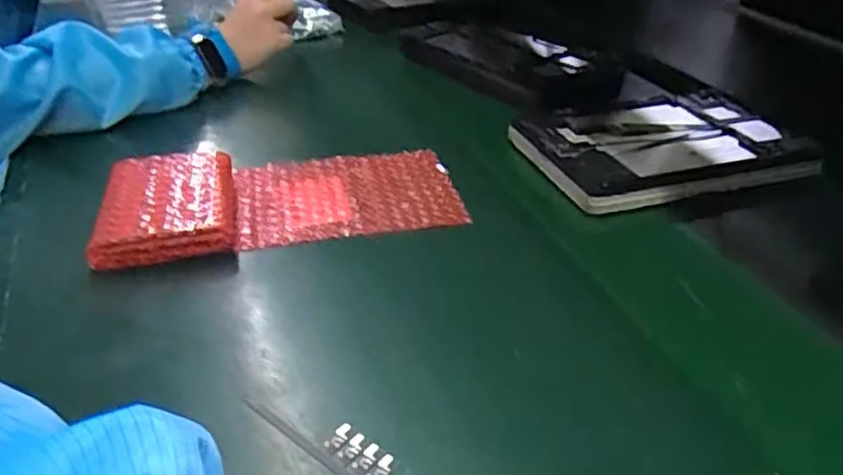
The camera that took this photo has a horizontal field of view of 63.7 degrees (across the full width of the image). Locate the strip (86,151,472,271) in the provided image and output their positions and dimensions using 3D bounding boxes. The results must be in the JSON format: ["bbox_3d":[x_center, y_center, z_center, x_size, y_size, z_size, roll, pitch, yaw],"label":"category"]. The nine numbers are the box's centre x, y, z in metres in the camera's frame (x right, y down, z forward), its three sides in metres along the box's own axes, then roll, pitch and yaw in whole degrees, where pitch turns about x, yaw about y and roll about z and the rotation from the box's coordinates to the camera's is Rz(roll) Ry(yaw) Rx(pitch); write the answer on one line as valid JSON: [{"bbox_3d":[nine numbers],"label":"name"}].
[{"bbox_3d":[-0.108,-0.036,0.538,0.270,0.032,0.120,-7,34,-13],"label":"strip"}]

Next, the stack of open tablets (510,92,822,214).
[{"bbox_3d":[0.231,-0.094,0.661,0.272,0.026,0.177,-9,34,-18],"label":"stack of open tablets"}]

